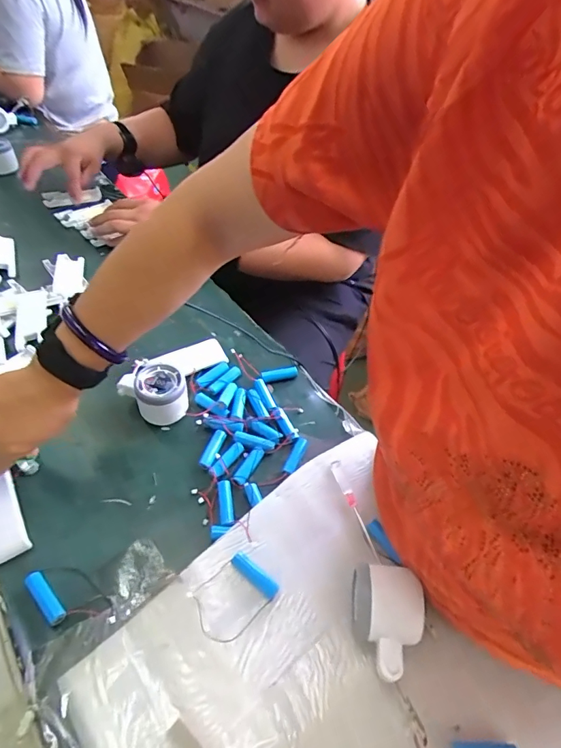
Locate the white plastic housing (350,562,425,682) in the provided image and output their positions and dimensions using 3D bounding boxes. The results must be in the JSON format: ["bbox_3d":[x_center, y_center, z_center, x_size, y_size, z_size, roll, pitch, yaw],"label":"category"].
[{"bbox_3d":[0.088,0.209,0.371,0.051,0.051,0.082,9,47,2],"label":"white plastic housing"}]

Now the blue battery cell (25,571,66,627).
[{"bbox_3d":[-0.208,0.196,0.388,0.050,0.014,0.014,38,55,26],"label":"blue battery cell"}]

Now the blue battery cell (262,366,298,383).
[{"bbox_3d":[-0.001,0.001,0.592,0.050,0.018,0.012,-15,51,-19],"label":"blue battery cell"}]

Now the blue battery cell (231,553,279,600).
[{"bbox_3d":[-0.024,0.184,0.403,0.050,0.014,0.014,32,52,21],"label":"blue battery cell"}]

